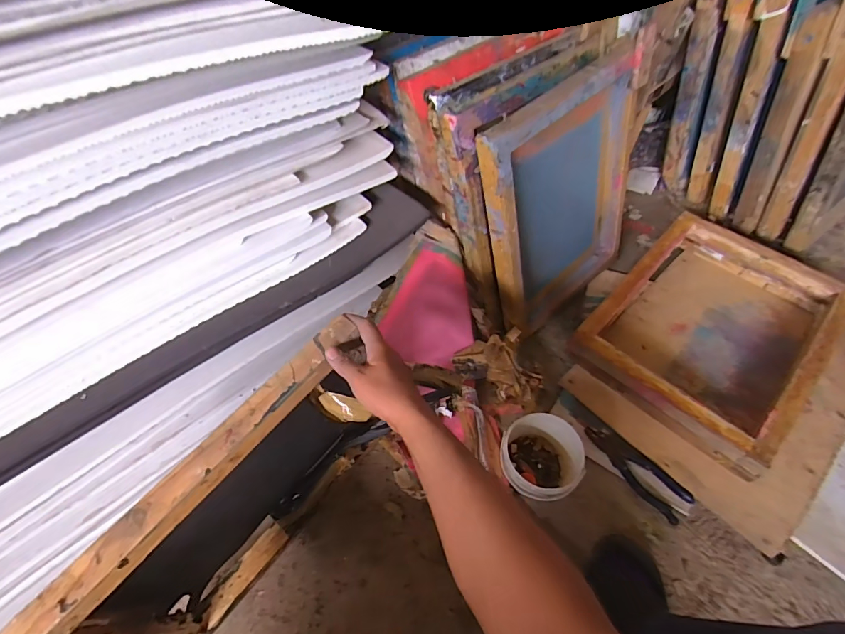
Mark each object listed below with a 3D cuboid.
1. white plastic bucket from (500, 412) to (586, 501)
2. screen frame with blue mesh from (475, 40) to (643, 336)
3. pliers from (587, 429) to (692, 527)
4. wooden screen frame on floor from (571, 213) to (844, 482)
[{"bbox_3d":[0.201,0.247,0.713,0.123,0.113,0.125,-1,57,2],"label":"white plastic bucket"},{"bbox_3d":[0.260,-0.197,0.784,0.328,0.448,0.065,-39,49,-17],"label":"screen frame with blue mesh"},{"bbox_3d":[0.379,0.273,0.745,0.057,0.023,0.191,-39,64,-20],"label":"pliers"},{"bbox_3d":[0.581,0.019,0.836,0.451,0.085,0.375,-42,61,-16],"label":"wooden screen frame on floor"}]

